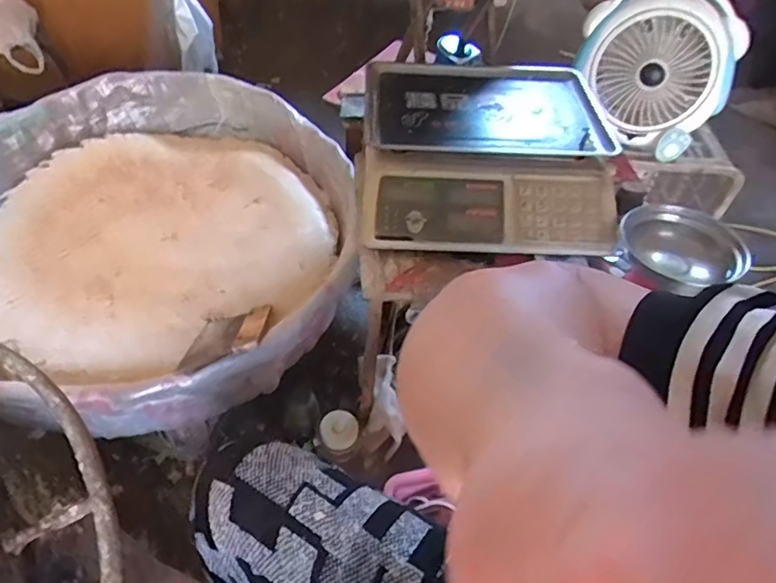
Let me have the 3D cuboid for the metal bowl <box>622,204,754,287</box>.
[{"bbox_3d":[0.384,-0.059,0.720,0.141,0.038,0.141,2,48,-3],"label":"metal bowl"}]

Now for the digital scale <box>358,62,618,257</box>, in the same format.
[{"bbox_3d":[0.131,-0.203,0.787,0.313,0.089,0.325,2,48,-3],"label":"digital scale"}]

